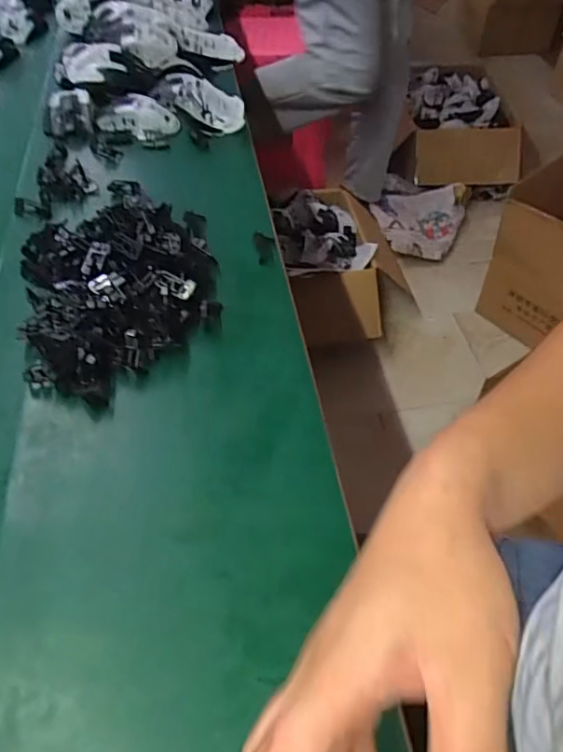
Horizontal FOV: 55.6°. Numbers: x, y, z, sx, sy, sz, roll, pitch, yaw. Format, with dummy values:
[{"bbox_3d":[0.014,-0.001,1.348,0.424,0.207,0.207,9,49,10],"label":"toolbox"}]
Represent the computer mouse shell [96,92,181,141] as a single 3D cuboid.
[{"bbox_3d":[-0.195,-0.351,0.730,0.101,0.042,0.059,10,51,7],"label":"computer mouse shell"}]

